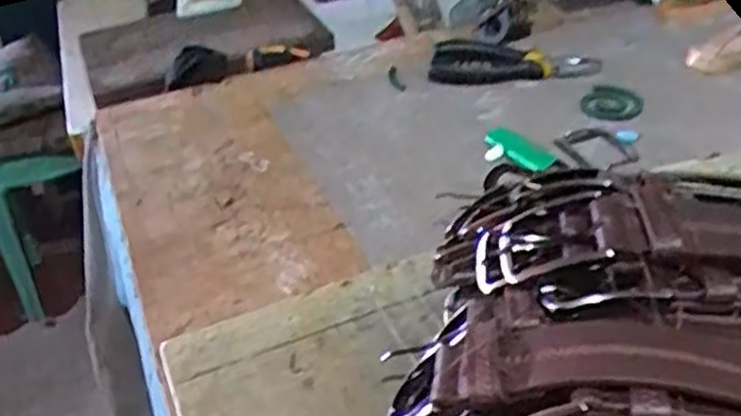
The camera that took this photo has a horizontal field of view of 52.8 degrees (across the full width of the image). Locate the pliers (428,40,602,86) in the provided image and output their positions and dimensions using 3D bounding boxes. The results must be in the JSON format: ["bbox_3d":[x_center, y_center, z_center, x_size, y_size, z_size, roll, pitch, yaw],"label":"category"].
[{"bbox_3d":[0.137,-0.143,0.721,0.158,0.025,0.066,-4,34,5],"label":"pliers"}]

